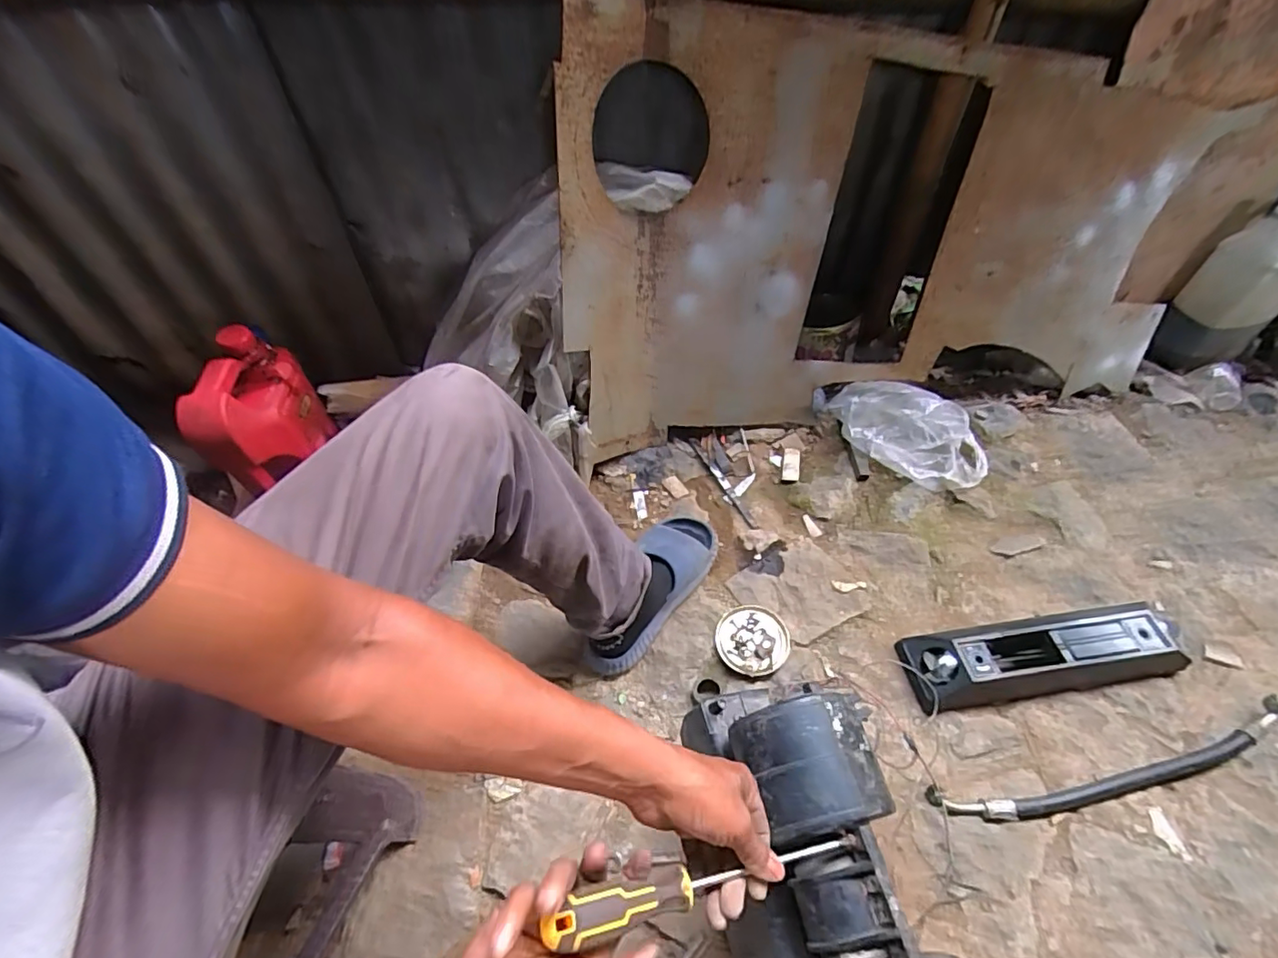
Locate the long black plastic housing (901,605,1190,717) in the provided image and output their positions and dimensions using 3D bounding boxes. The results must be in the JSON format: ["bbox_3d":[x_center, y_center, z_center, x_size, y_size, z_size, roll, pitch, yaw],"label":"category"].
[{"bbox_3d":[0.573,0.248,0.797,0.382,0.063,0.101,-7,53,-4],"label":"long black plastic housing"}]

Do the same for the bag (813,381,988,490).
[{"bbox_3d":[0.483,-0.094,1.036,0.327,0.120,0.140,21,56,17],"label":"bag"}]

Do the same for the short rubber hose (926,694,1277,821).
[{"bbox_3d":[0.617,0.374,0.725,0.495,0.025,0.057,-11,53,-6],"label":"short rubber hose"}]

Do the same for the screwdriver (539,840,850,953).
[{"bbox_3d":[0.055,0.303,0.422,0.252,0.032,0.030,4,49,-25],"label":"screwdriver"}]

